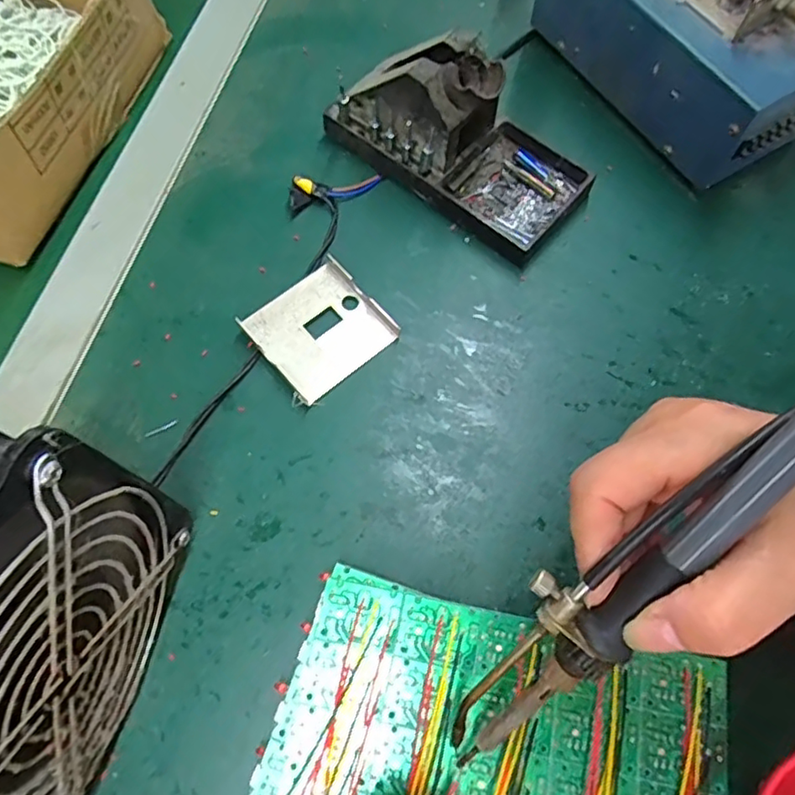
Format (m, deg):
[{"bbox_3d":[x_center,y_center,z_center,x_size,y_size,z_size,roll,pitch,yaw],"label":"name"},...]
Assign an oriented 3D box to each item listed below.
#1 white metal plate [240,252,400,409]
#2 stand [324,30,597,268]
[{"bbox_3d":[-0.044,-0.040,0.345,0.068,0.010,0.063,-41,71,-14],"label":"white metal plate"},{"bbox_3d":[0.039,-0.164,0.359,0.152,0.067,0.075,37,74,17],"label":"stand"}]

